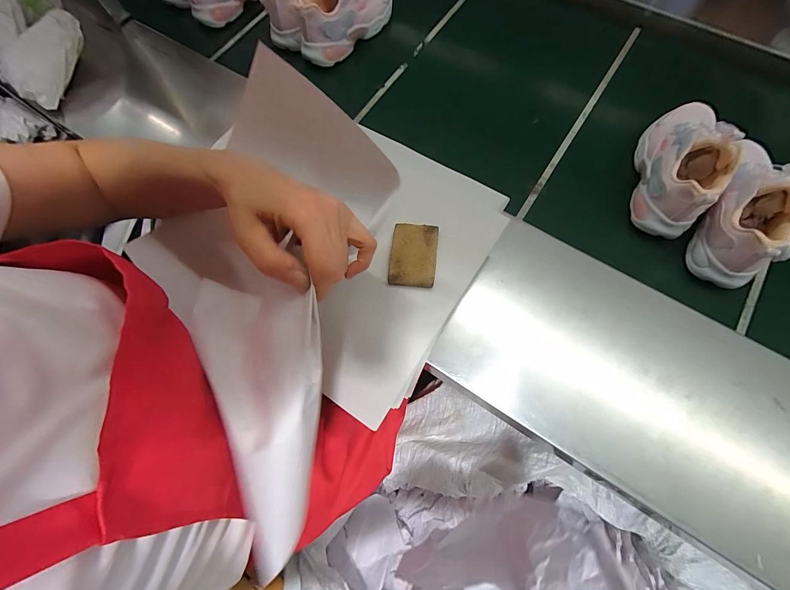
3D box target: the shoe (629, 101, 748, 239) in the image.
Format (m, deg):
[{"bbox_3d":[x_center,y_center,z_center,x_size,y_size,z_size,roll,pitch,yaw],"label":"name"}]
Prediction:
[{"bbox_3d":[0.395,-0.190,0.452,0.077,0.093,0.210,14,73,4],"label":"shoe"}]

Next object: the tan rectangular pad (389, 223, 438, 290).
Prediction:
[{"bbox_3d":[0.021,-0.045,0.368,0.050,0.010,0.072,6,72,2],"label":"tan rectangular pad"}]

